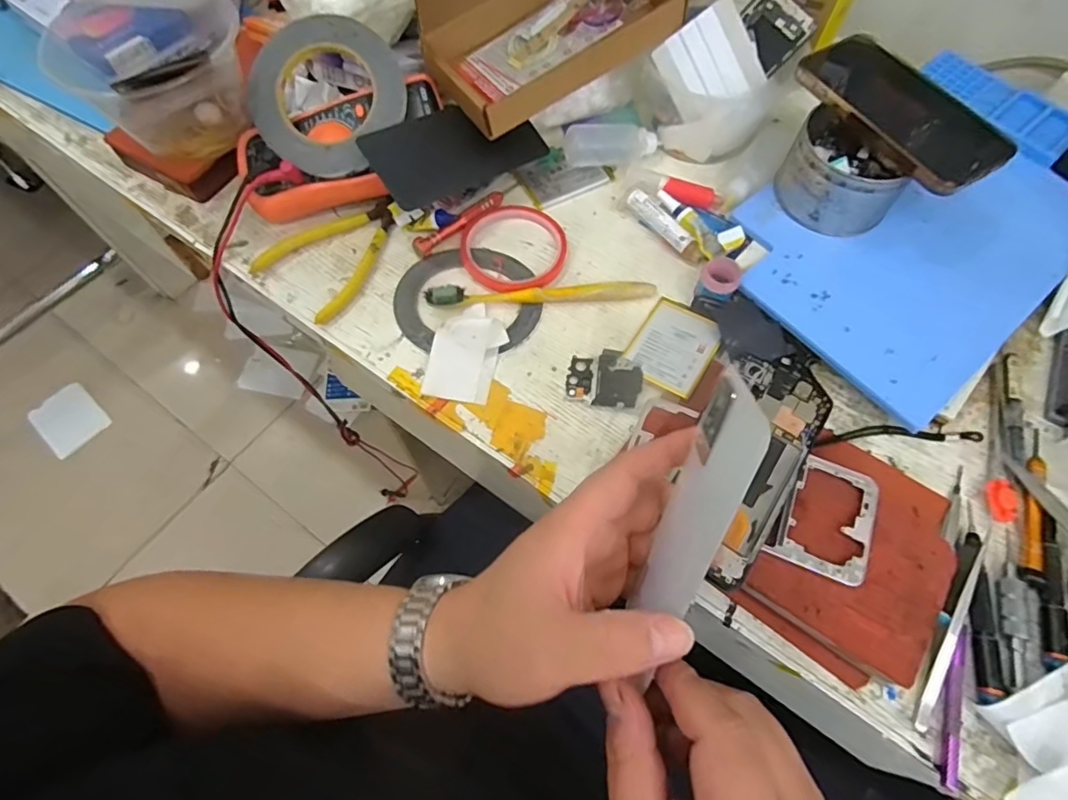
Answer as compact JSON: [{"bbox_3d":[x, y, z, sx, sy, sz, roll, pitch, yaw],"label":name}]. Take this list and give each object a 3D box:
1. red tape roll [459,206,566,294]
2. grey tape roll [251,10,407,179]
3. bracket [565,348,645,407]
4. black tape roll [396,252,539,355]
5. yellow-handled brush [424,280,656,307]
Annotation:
[{"bbox_3d":[-0.018,-0.133,0.471,0.095,0.010,0.087,0,65,0],"label":"red tape roll"},{"bbox_3d":[-0.170,-0.253,0.451,0.118,0.019,0.126,0,88,3],"label":"grey tape roll"},{"bbox_3d":[0.055,-0.019,0.425,0.055,0.006,0.048,10,65,4],"label":"bracket"},{"bbox_3d":[-0.056,-0.085,0.457,0.116,0.005,0.106,0,65,0],"label":"black tape roll"},{"bbox_3d":[0.006,-0.089,0.446,0.183,0.024,0.013,-4,65,-3],"label":"yellow-handled brush"}]

